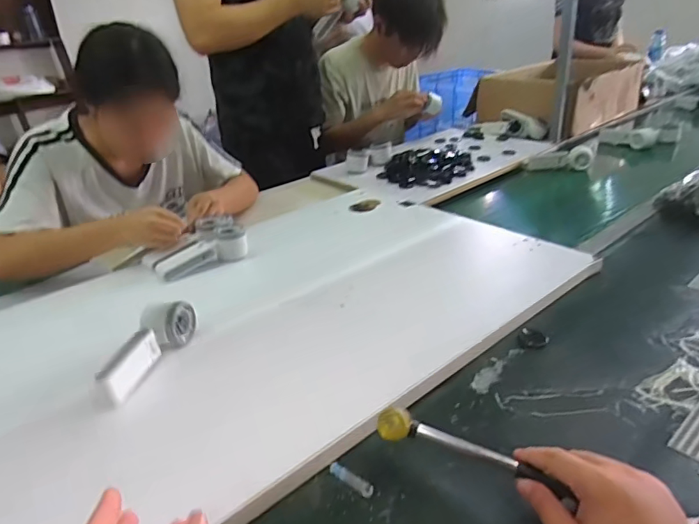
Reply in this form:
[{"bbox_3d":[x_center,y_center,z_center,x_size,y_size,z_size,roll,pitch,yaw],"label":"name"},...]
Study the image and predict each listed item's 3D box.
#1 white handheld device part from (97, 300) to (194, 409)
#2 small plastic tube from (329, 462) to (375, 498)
[{"bbox_3d":[-0.259,0.107,0.630,0.040,0.054,0.165,5,29,17],"label":"white handheld device part"},{"bbox_3d":[0.002,0.214,0.498,0.053,0.012,0.012,18,36,38],"label":"small plastic tube"}]

